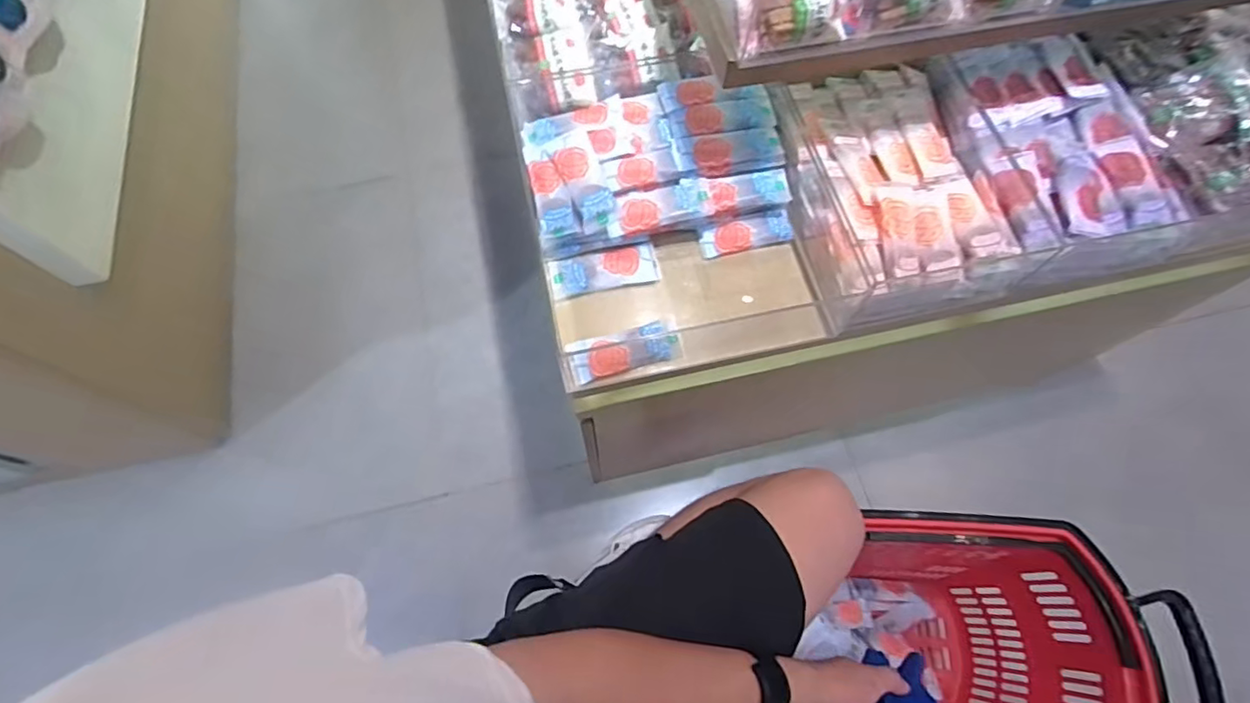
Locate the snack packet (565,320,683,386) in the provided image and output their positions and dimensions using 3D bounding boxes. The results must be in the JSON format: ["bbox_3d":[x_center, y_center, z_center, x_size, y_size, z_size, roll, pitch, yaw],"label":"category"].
[{"bbox_3d":[0.000,-0.002,0.605,0.112,0.014,0.042,-15,68,-7],"label":"snack packet"}]

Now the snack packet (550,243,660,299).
[{"bbox_3d":[-0.023,-0.091,0.648,0.117,0.008,0.045,-11,67,-6],"label":"snack packet"}]

